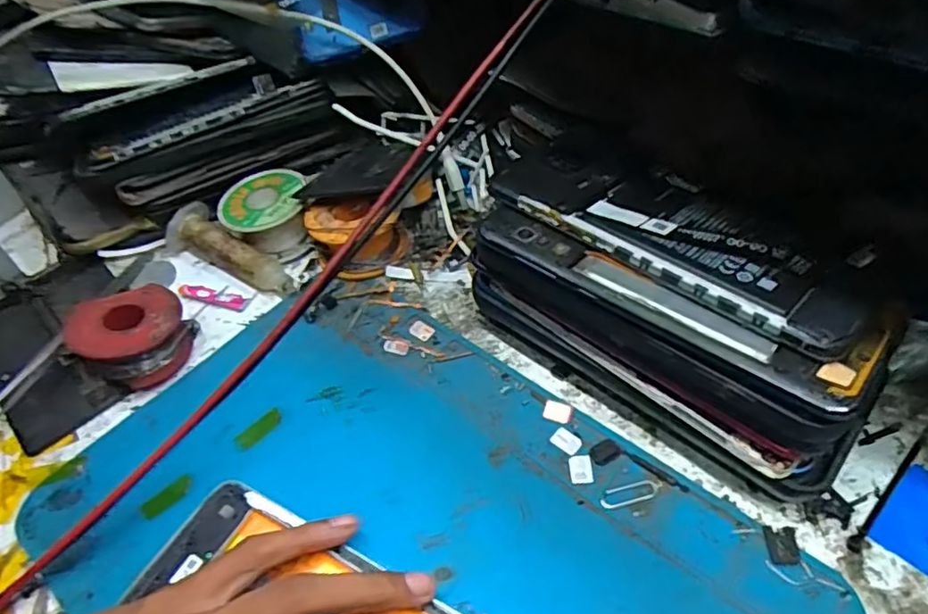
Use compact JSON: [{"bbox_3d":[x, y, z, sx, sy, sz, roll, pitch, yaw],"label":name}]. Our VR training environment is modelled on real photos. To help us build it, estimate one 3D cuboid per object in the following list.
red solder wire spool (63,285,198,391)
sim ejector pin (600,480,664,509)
[{"bbox_3d":[-0.167,0.014,0.315,0.051,0.034,0.043,-39,56,-25],"label":"red solder wire spool"},{"bbox_3d":[0.070,0.078,0.257,0.027,0.004,0.008,-14,56,-4],"label":"sim ejector pin"}]

